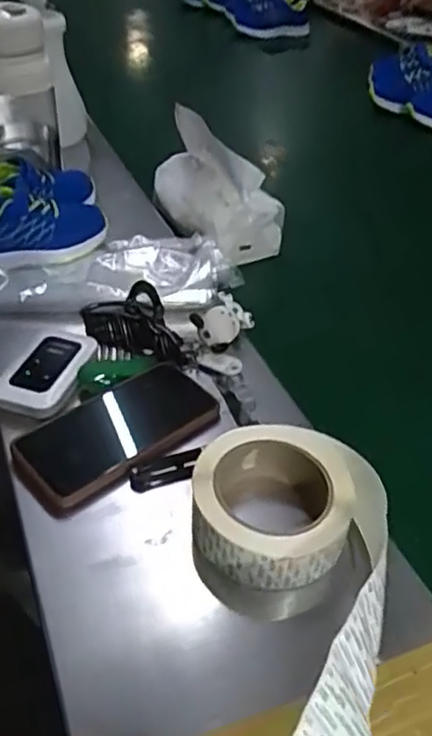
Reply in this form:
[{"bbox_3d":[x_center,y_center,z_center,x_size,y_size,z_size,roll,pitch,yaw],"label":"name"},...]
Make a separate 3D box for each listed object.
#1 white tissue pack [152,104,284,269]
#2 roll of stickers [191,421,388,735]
[{"bbox_3d":[-0.001,-0.222,0.791,0.101,0.123,0.163,-16,44,-21],"label":"white tissue pack"},{"bbox_3d":[0.033,0.153,0.349,0.122,0.086,0.347,7,24,5],"label":"roll of stickers"}]

